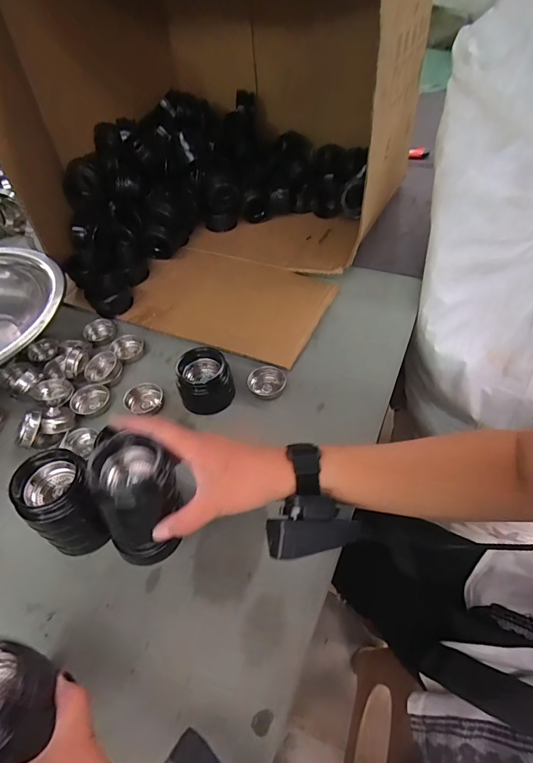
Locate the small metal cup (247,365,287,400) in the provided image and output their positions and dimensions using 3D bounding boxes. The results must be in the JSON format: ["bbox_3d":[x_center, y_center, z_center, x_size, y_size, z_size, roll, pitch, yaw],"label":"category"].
[{"bbox_3d":[0.001,0.000,0.494,0.041,0.014,0.044,-2,49,2],"label":"small metal cup"}]

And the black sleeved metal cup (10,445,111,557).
[{"bbox_3d":[-0.176,0.110,0.363,0.056,0.088,0.060,-20,50,-14],"label":"black sleeved metal cup"}]

